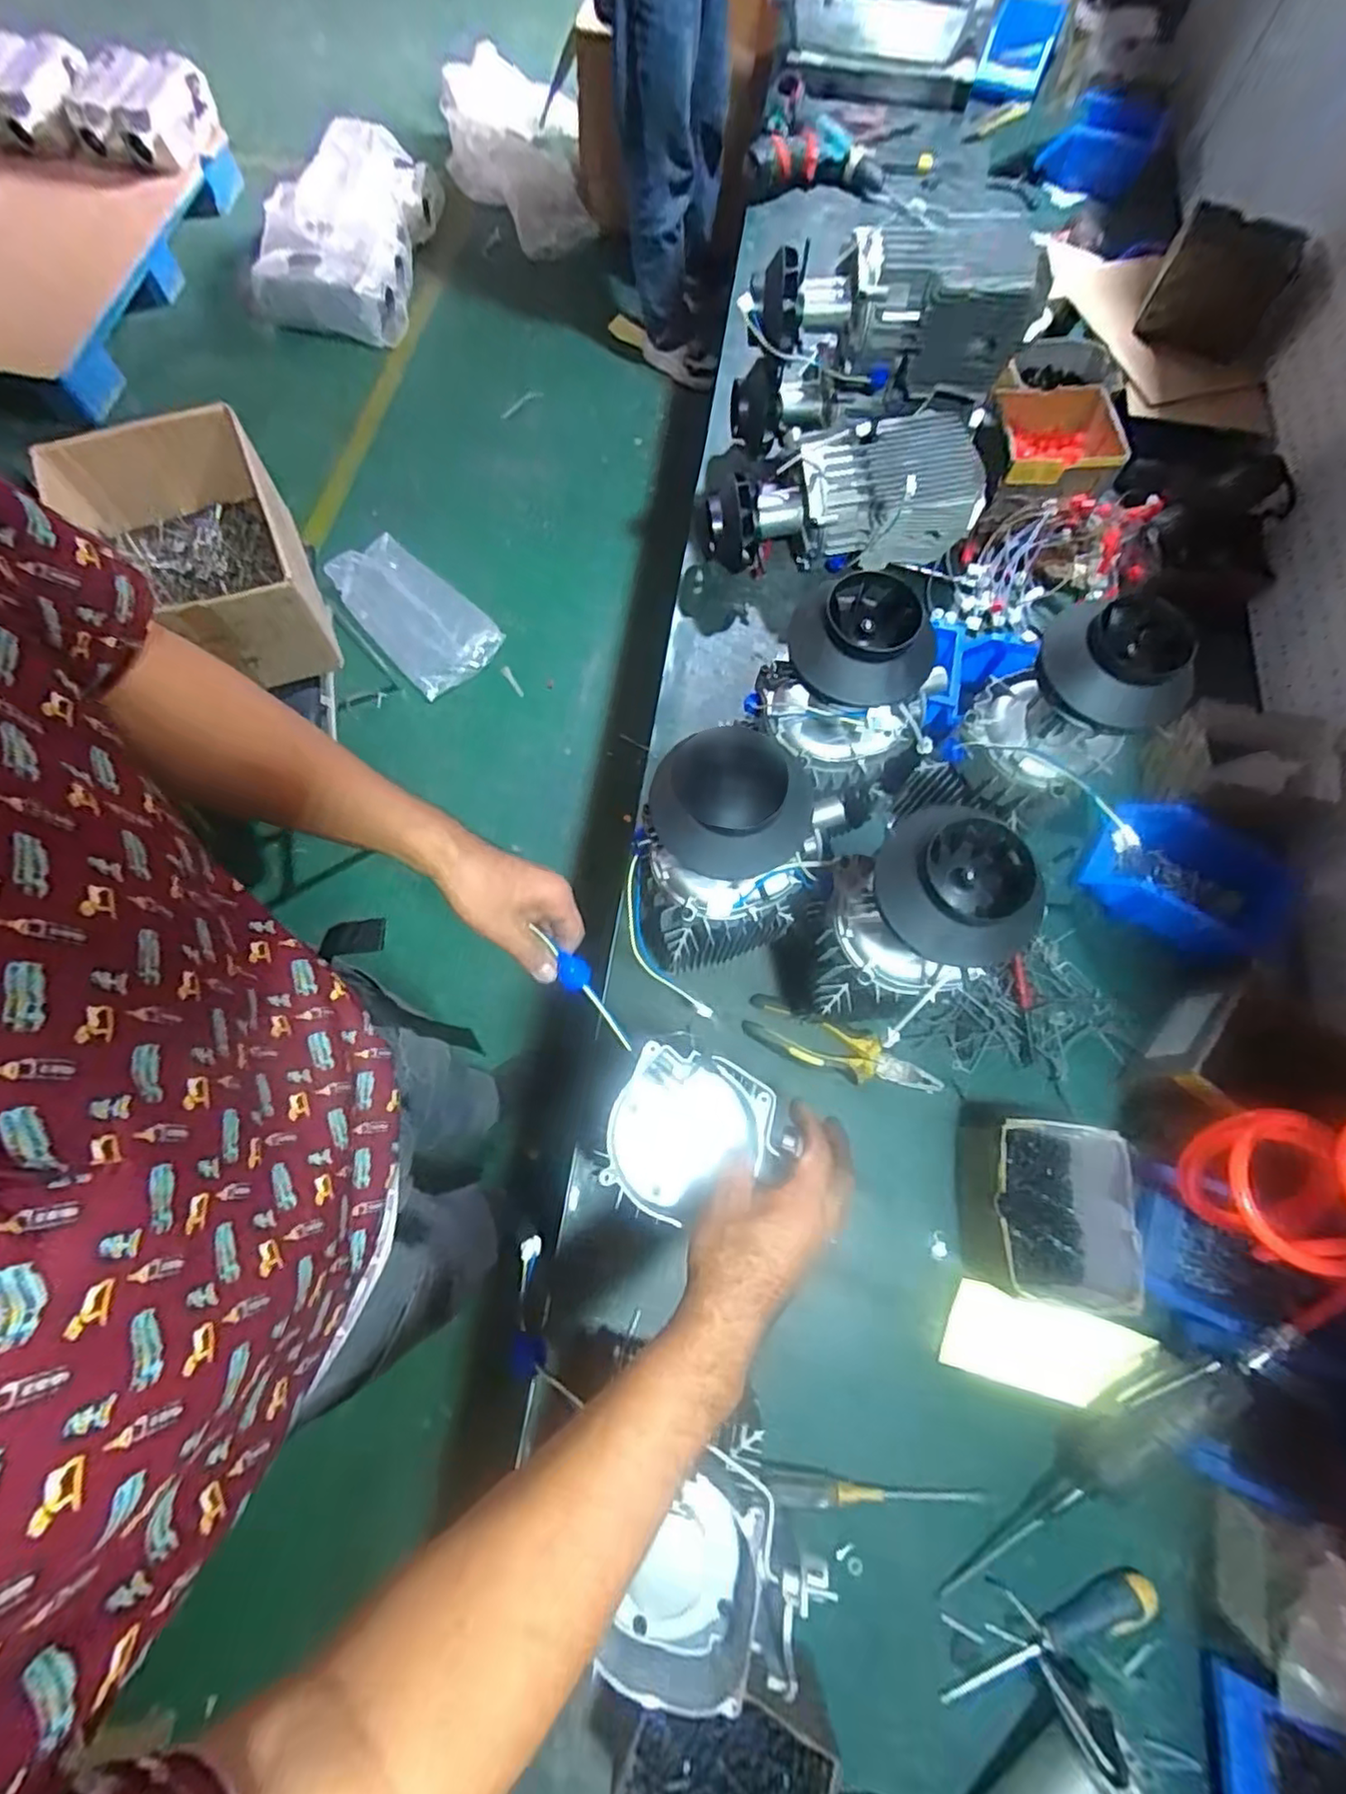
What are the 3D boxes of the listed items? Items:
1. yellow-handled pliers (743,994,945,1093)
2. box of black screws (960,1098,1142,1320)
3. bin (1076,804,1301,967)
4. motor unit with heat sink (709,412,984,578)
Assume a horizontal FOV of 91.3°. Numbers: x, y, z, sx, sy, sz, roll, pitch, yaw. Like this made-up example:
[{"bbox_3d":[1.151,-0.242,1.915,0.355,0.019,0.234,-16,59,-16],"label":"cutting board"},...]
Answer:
[{"bbox_3d":[0.172,0.159,0.680,0.198,0.028,0.052,20,73,5],"label":"yellow-handled pliers"},{"bbox_3d":[0.337,0.280,0.600,0.124,0.090,0.154,13,72,3],"label":"box of black screws"},{"bbox_3d":[0.543,-0.016,0.700,0.194,0.080,0.119,34,74,9],"label":"bin"},{"bbox_3d":[0.205,-0.480,0.827,0.329,0.152,0.126,-3,71,11],"label":"motor unit with heat sink"}]

